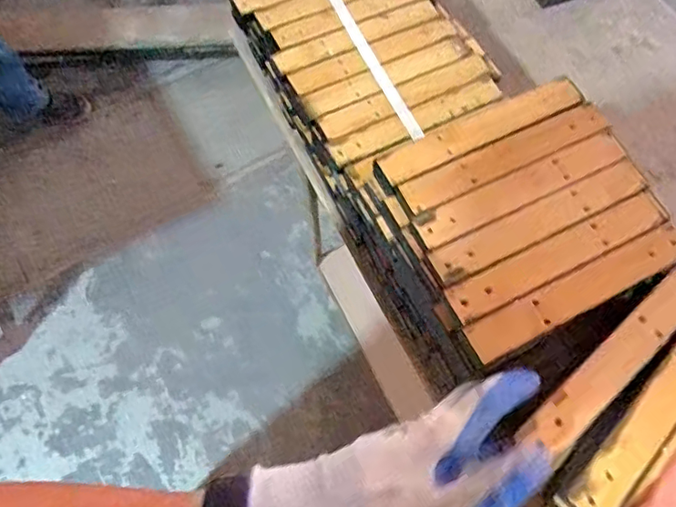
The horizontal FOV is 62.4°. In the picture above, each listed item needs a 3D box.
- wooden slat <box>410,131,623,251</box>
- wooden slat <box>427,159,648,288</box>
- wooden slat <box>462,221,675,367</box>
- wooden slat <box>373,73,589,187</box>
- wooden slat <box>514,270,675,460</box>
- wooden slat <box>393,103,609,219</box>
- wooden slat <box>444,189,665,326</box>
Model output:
[{"bbox_3d":[0.138,-0.049,0.417,0.176,0.004,0.027,-24,70,-12],"label":"wooden slat"},{"bbox_3d":[0.149,-0.025,0.408,0.179,0.004,0.028,-25,70,-12],"label":"wooden slat"},{"bbox_3d":[0.170,0.025,0.388,0.178,0.004,0.028,-25,70,-12],"label":"wooden slat"},{"bbox_3d":[0.112,-0.097,0.435,0.176,0.007,0.029,-24,70,-12],"label":"wooden slat"},{"bbox_3d":[0.190,0.071,0.375,0.176,0.007,0.029,-37,73,-16],"label":"wooden slat"},{"bbox_3d":[0.128,-0.074,0.428,0.177,0.005,0.028,-24,70,-12],"label":"wooden slat"},{"bbox_3d":[0.158,0.001,0.397,0.177,0.004,0.028,-25,70,-12],"label":"wooden slat"}]

